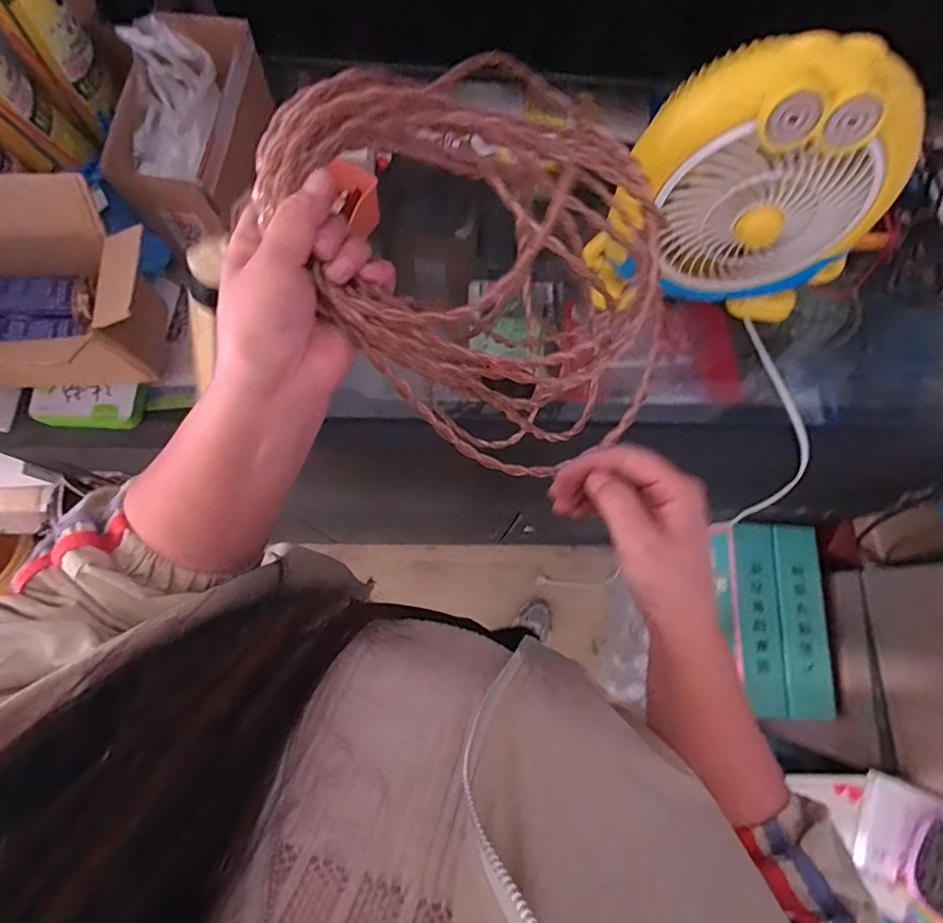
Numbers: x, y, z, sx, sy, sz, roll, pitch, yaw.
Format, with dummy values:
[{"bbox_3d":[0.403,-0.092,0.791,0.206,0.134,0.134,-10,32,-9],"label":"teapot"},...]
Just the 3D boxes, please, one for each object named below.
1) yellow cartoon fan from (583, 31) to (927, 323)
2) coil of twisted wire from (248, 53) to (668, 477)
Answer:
[{"bbox_3d":[0.257,-0.234,0.507,0.248,0.259,0.090,5,76,0],"label":"yellow cartoon fan"},{"bbox_3d":[0.042,-0.120,0.357,0.263,0.069,0.282,-40,115,-29],"label":"coil of twisted wire"}]

